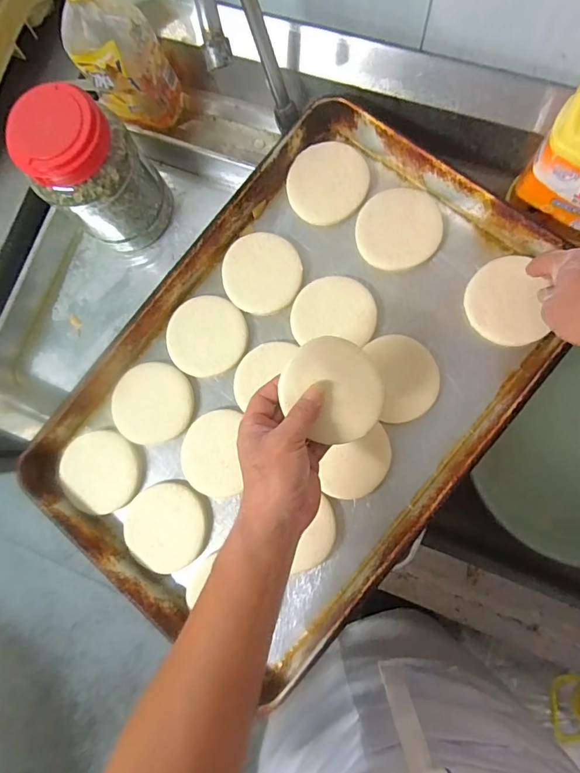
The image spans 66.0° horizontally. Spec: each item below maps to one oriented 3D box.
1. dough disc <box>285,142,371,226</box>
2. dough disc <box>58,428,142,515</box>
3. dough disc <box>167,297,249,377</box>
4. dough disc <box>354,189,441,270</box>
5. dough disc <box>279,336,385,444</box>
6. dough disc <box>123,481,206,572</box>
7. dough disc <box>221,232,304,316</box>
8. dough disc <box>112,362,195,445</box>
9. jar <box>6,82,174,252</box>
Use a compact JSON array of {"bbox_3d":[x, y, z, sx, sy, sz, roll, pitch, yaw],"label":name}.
[{"bbox_3d":[0.047,-0.252,0.550,0.098,0.007,0.098,-1,84,5],"label":"dough disc"},{"bbox_3d":[-0.229,0.102,0.541,0.090,0.009,0.100,-44,82,-1],"label":"dough disc"},{"bbox_3d":[-0.102,-0.064,0.547,0.095,0.006,0.098,-1,84,5],"label":"dough disc"},{"bbox_3d":[0.131,-0.189,0.538,0.096,0.011,0.096,-1,84,5],"label":"dough disc"},{"bbox_3d":[0.041,0.003,0.418,0.093,0.008,0.097,1,81,-9],"label":"dough disc"},{"bbox_3d":[-0.142,0.160,0.516,0.091,0.015,0.094,-1,84,5],"label":"dough disc"},{"bbox_3d":[-0.034,-0.140,0.552,0.093,0.010,0.100,-1,84,5],"label":"dough disc"},{"bbox_3d":[-0.167,0.020,0.541,0.097,0.011,0.093,-1,84,5],"label":"dough disc"},{"bbox_3d":[-0.234,-0.255,0.547,0.124,0.170,0.107,-38,82,0],"label":"jar"}]

